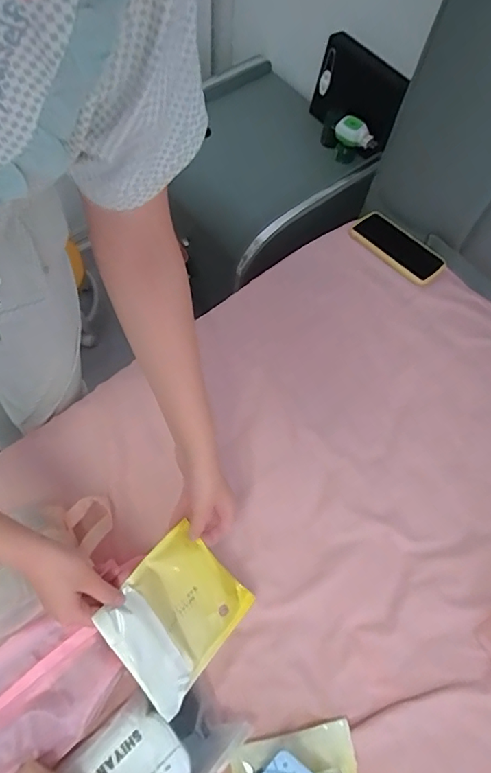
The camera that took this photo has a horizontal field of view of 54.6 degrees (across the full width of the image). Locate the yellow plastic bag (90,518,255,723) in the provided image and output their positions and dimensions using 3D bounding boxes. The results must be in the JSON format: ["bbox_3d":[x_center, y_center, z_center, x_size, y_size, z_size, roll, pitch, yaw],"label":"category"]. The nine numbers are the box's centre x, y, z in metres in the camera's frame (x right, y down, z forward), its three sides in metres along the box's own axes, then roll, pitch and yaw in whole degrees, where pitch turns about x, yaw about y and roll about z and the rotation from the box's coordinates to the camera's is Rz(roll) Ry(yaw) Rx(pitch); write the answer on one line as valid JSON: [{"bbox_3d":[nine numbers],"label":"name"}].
[{"bbox_3d":[-0.075,0.247,0.513,0.131,0.016,0.140,51,56,-9],"label":"yellow plastic bag"}]

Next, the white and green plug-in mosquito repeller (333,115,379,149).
[{"bbox_3d":[0.233,-0.532,1.002,0.090,0.044,0.034,37,68,13],"label":"white and green plug-in mosquito repeller"}]

